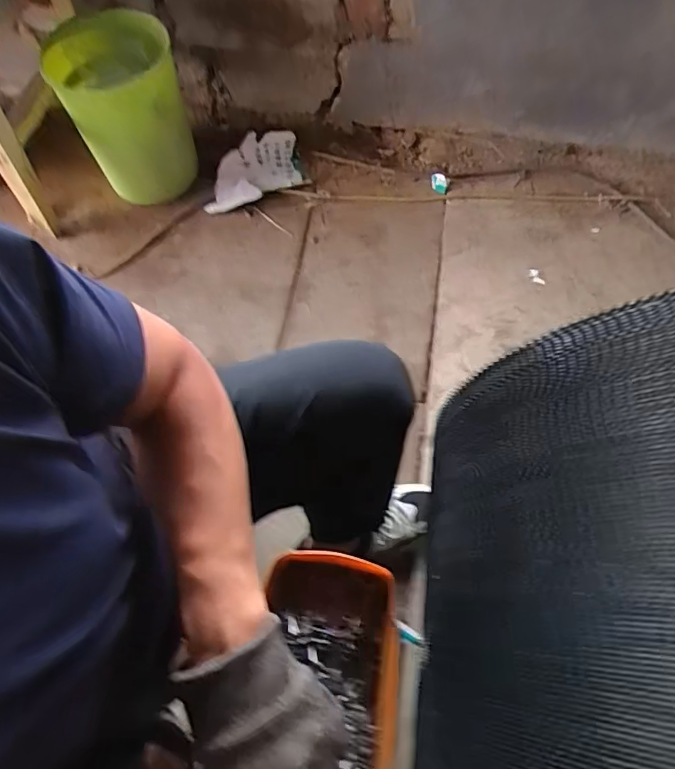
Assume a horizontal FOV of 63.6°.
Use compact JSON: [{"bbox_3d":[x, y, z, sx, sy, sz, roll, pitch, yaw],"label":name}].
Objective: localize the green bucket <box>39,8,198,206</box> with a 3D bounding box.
[{"bbox_3d":[-0.432,-0.552,1.133,0.226,0.321,0.237,1,63,-2],"label":"green bucket"}]

